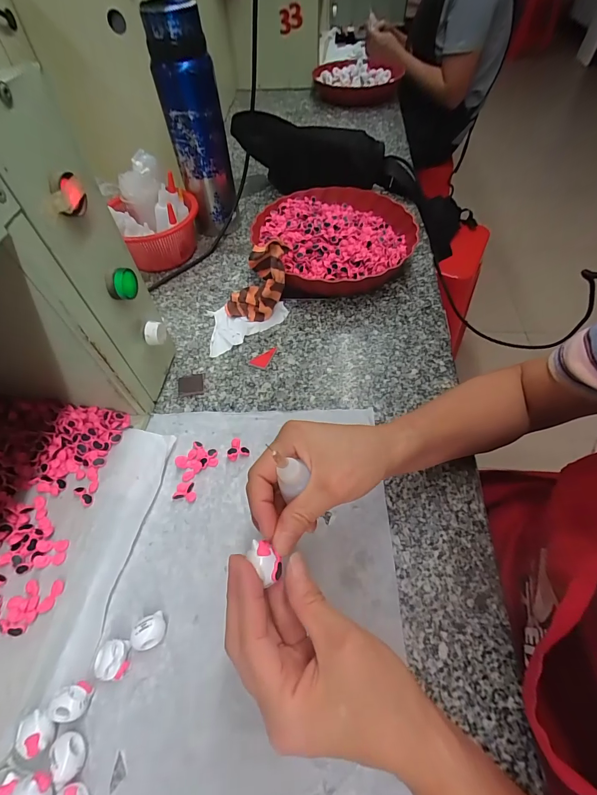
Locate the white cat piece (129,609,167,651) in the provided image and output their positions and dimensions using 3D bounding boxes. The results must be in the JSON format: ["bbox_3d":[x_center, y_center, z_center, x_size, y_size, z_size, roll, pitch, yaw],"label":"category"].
[{"bbox_3d":[-0.119,0.187,0.283,0.025,0.017,0.021,-30,60,-19],"label":"white cat piece"}]

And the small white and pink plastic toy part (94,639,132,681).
[{"bbox_3d":[-0.143,0.203,0.275,0.022,0.018,0.025,-1,55,0],"label":"small white and pink plastic toy part"}]

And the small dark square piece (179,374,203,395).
[{"bbox_3d":[-0.130,-0.016,0.429,0.028,0.008,0.030,-10,55,-6],"label":"small dark square piece"}]

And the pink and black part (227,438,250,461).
[{"bbox_3d":[-0.063,0.055,0.379,0.021,0.010,0.026,7,55,6],"label":"pink and black part"}]

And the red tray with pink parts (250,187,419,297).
[{"bbox_3d":[0.055,-0.246,0.554,0.240,0.056,0.237,-28,59,-17],"label":"red tray with pink parts"}]

